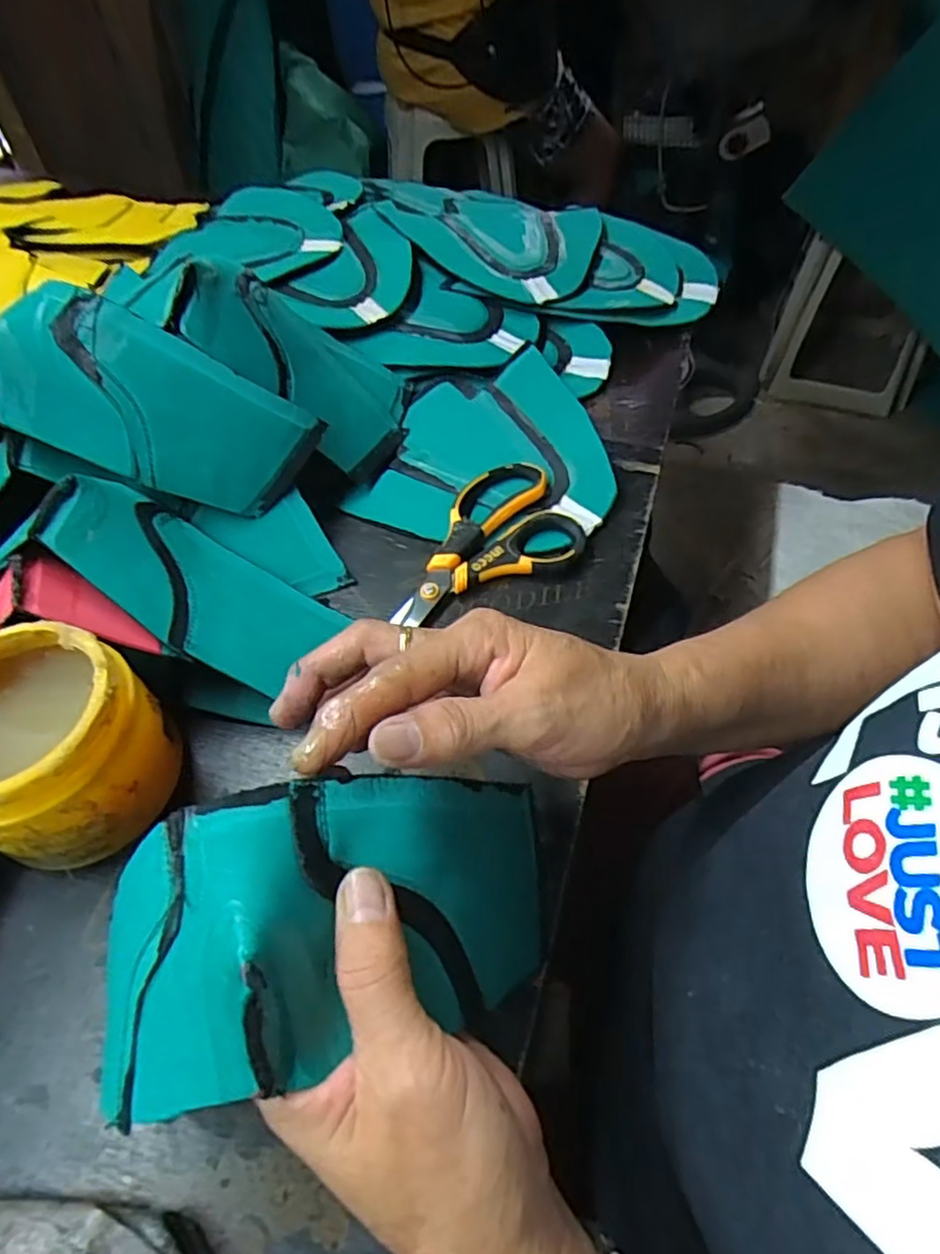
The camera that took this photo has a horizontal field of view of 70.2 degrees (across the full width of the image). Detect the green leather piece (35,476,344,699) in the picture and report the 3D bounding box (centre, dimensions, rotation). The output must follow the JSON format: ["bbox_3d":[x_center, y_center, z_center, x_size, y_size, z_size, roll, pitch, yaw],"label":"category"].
[{"bbox_3d":[-0.150,-0.028,0.375,0.157,0.020,0.087,32,38,-16],"label":"green leather piece"}]

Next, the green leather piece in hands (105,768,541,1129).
[{"bbox_3d":[-0.044,0.104,0.231,0.160,0.098,0.078,-16,55,-9],"label":"green leather piece in hands"}]

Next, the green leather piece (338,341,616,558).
[{"bbox_3d":[0.026,-0.133,0.490,0.166,0.013,0.185,17,62,15],"label":"green leather piece"}]

